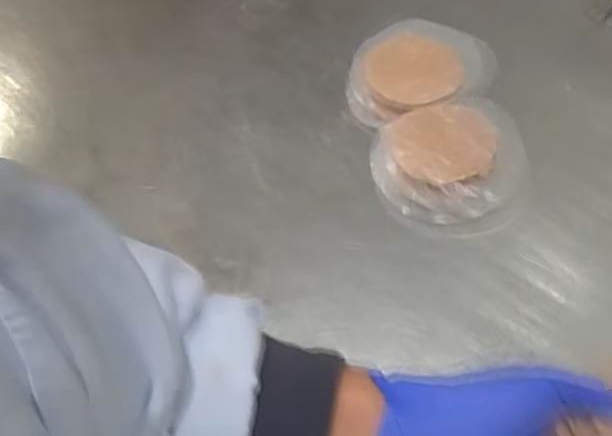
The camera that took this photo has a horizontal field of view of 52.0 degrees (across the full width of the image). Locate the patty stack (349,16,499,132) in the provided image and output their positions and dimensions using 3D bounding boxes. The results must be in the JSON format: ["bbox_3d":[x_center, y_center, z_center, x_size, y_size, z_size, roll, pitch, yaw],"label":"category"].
[{"bbox_3d":[0.107,-0.140,0.615,0.129,0.043,0.124,6,57,9],"label":"patty stack"}]

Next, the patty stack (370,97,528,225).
[{"bbox_3d":[0.126,-0.047,0.553,0.130,0.034,0.116,-11,56,-2],"label":"patty stack"}]

